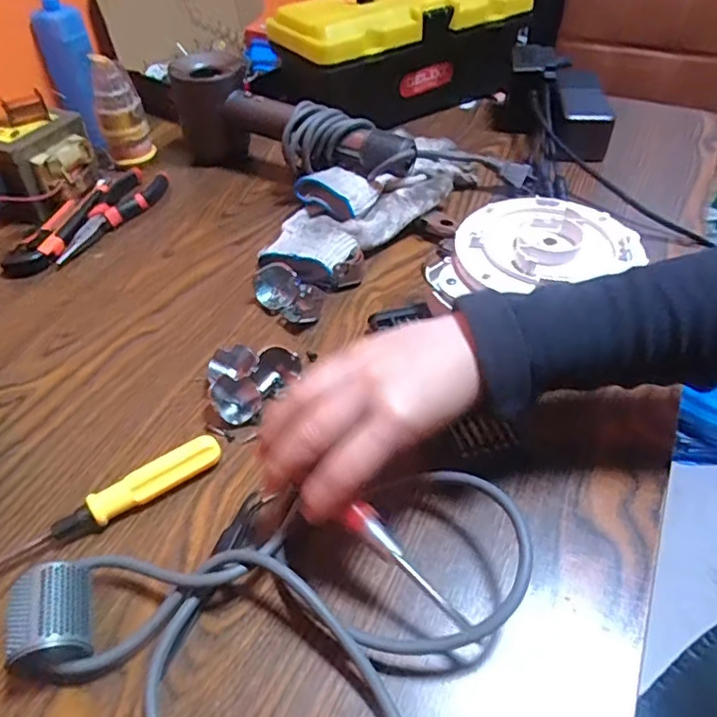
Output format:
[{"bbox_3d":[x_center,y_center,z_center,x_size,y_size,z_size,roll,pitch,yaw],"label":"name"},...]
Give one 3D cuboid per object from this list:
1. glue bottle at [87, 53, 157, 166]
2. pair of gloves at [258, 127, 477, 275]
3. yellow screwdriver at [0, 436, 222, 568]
[{"bbox_3d":[-0.260,-0.258,0.636,0.042,0.108,0.054,22,51,23],"label":"glue bottle"},{"bbox_3d":[0.014,-0.157,0.581,0.120,0.040,0.271,34,56,31],"label":"pair of gloves"},{"bbox_3d":[-0.154,0.092,0.351,0.156,0.020,0.019,-28,51,-23],"label":"yellow screwdriver"}]

